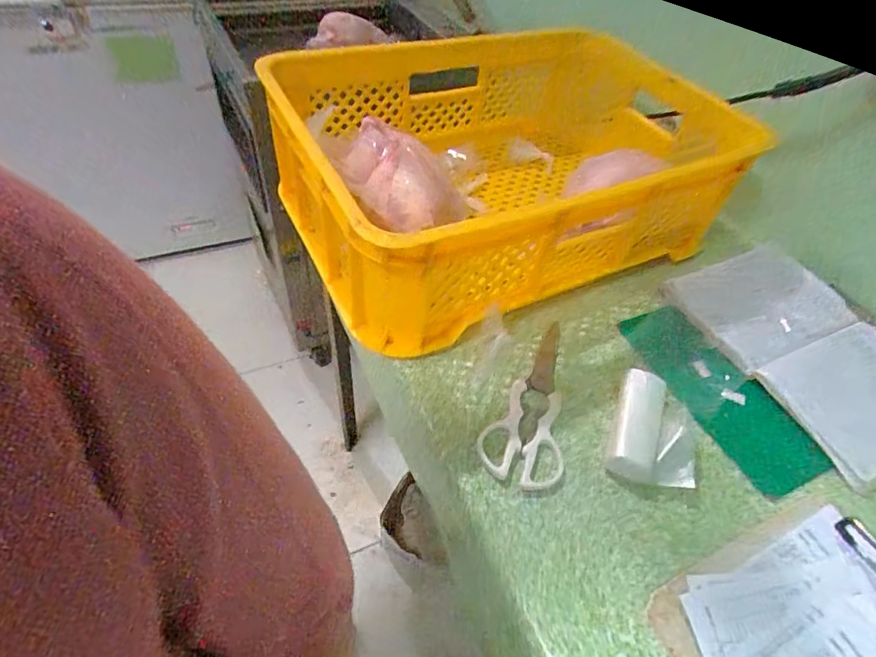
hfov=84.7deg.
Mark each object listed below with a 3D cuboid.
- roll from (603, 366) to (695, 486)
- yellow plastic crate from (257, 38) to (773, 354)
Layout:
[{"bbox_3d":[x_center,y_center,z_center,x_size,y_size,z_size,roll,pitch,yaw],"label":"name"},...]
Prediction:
[{"bbox_3d":[0.211,0.095,0.461,0.070,0.024,0.118,20,53,11],"label":"roll"},{"bbox_3d":[0.109,-0.220,0.614,0.553,0.193,0.377,-22,57,-21],"label":"yellow plastic crate"}]

